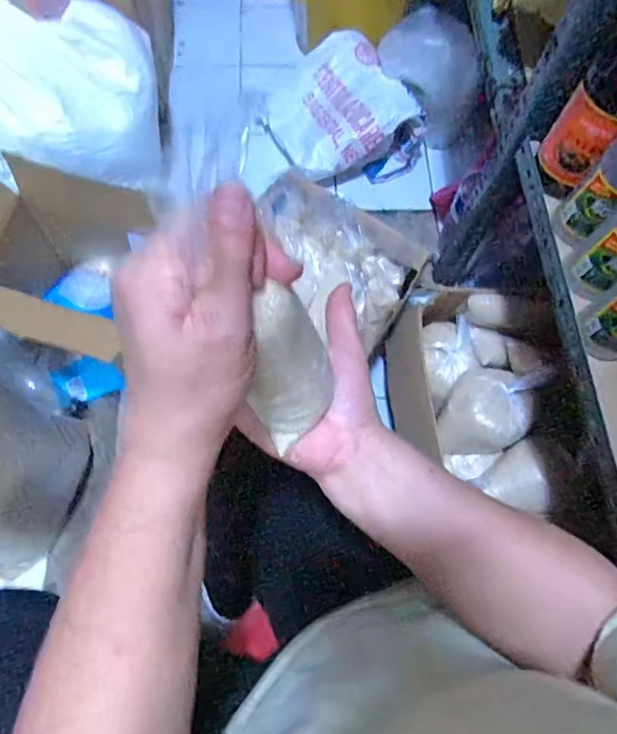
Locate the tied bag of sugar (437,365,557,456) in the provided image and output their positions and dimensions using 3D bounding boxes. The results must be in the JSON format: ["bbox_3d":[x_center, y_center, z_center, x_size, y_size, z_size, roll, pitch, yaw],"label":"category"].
[{"bbox_3d":[0.258,0.060,0.743,0.118,0.073,0.140,18,70,4],"label":"tied bag of sugar"}]

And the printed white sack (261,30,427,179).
[{"bbox_3d":[0.045,-0.533,1.072,0.235,0.139,0.302,-27,73,-12],"label":"printed white sack"}]

